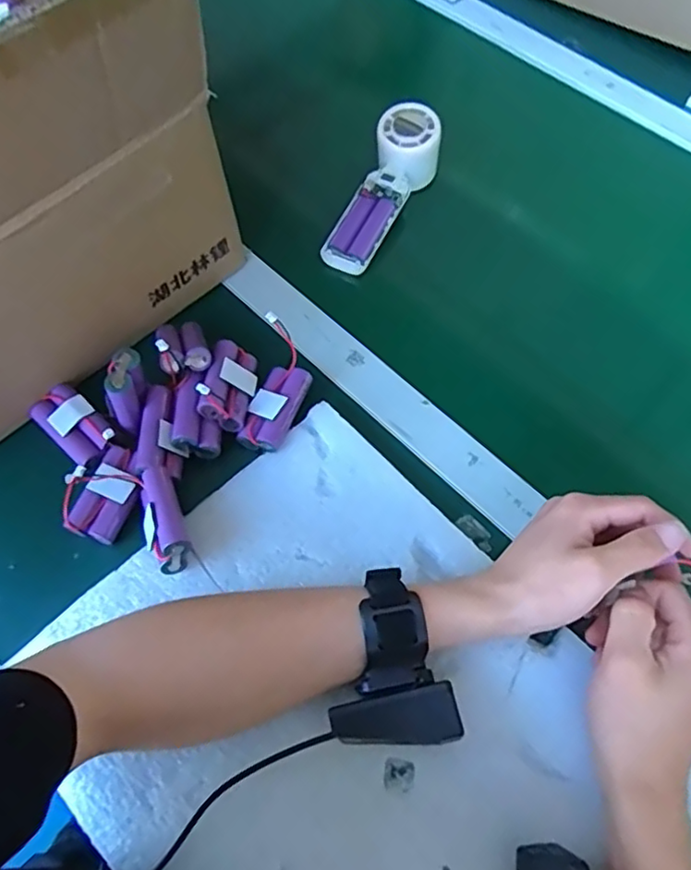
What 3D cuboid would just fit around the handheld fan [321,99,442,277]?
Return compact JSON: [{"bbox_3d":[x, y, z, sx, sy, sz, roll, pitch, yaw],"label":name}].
[{"bbox_3d":[0.034,-0.217,0.560,0.052,0.045,0.169,26,81,12],"label":"handheld fan"}]

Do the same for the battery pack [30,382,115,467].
[{"bbox_3d":[-0.203,-0.011,0.453,0.055,0.022,0.035,39,70,17],"label":"battery pack"}]

